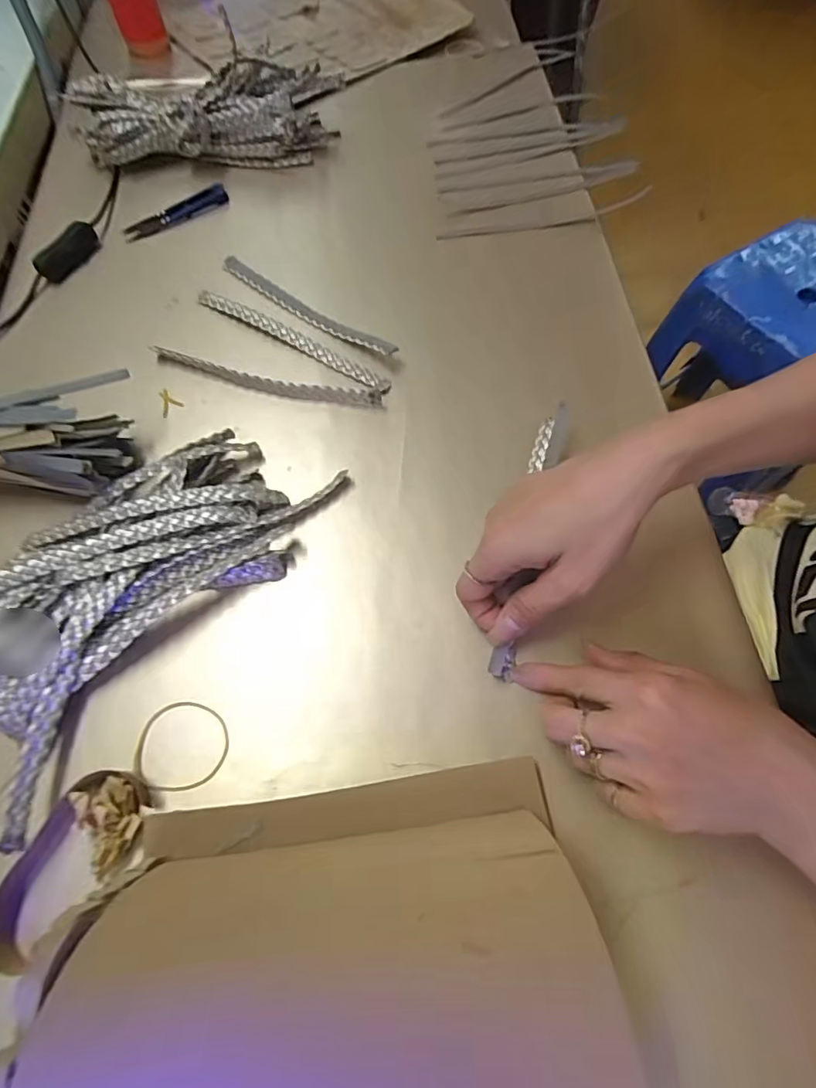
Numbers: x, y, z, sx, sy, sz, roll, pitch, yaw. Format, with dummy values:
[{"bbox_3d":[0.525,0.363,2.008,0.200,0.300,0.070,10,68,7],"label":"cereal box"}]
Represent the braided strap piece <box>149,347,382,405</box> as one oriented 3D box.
[{"bbox_3d":[-0.111,-0.126,0.412,0.185,0.013,0.015,15,66,8],"label":"braided strap piece"}]

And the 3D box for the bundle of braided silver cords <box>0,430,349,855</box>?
[{"bbox_3d":[-0.173,0.017,0.339,0.137,0.031,0.246,37,71,17],"label":"bundle of braided silver cords"}]

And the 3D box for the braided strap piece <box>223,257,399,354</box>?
[{"bbox_3d":[-0.086,-0.194,0.439,0.185,0.015,0.015,36,71,17],"label":"braided strap piece"}]

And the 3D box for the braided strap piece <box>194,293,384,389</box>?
[{"bbox_3d":[-0.097,-0.166,0.428,0.183,0.006,0.013,29,69,14],"label":"braided strap piece"}]

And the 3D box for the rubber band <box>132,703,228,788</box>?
[{"bbox_3d":[-0.128,0.114,0.306,0.052,0.004,0.047,0,65,2],"label":"rubber band"}]

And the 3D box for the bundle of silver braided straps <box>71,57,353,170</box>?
[{"bbox_3d":[-0.189,-0.412,0.525,0.251,0.060,0.097,-15,65,-5],"label":"bundle of silver braided straps"}]

